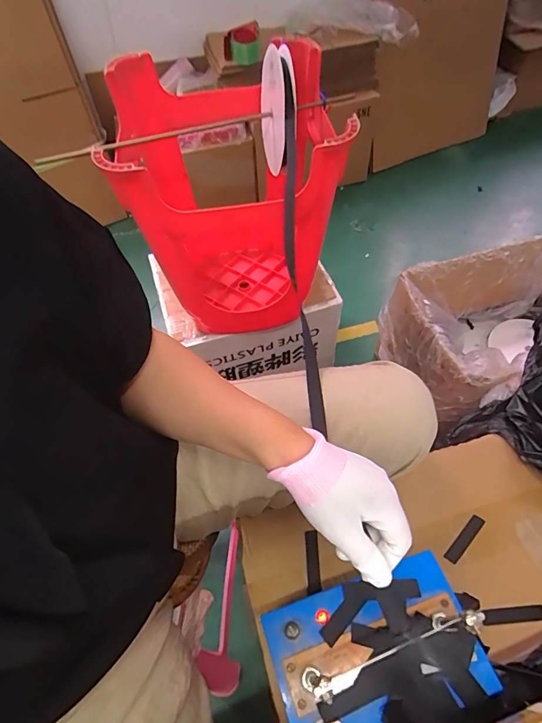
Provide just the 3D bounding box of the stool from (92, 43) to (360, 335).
[{"bbox_3d":[-0.075,-0.291,0.814,0.353,0.446,0.369,-8,56,-3],"label":"stool"}]

